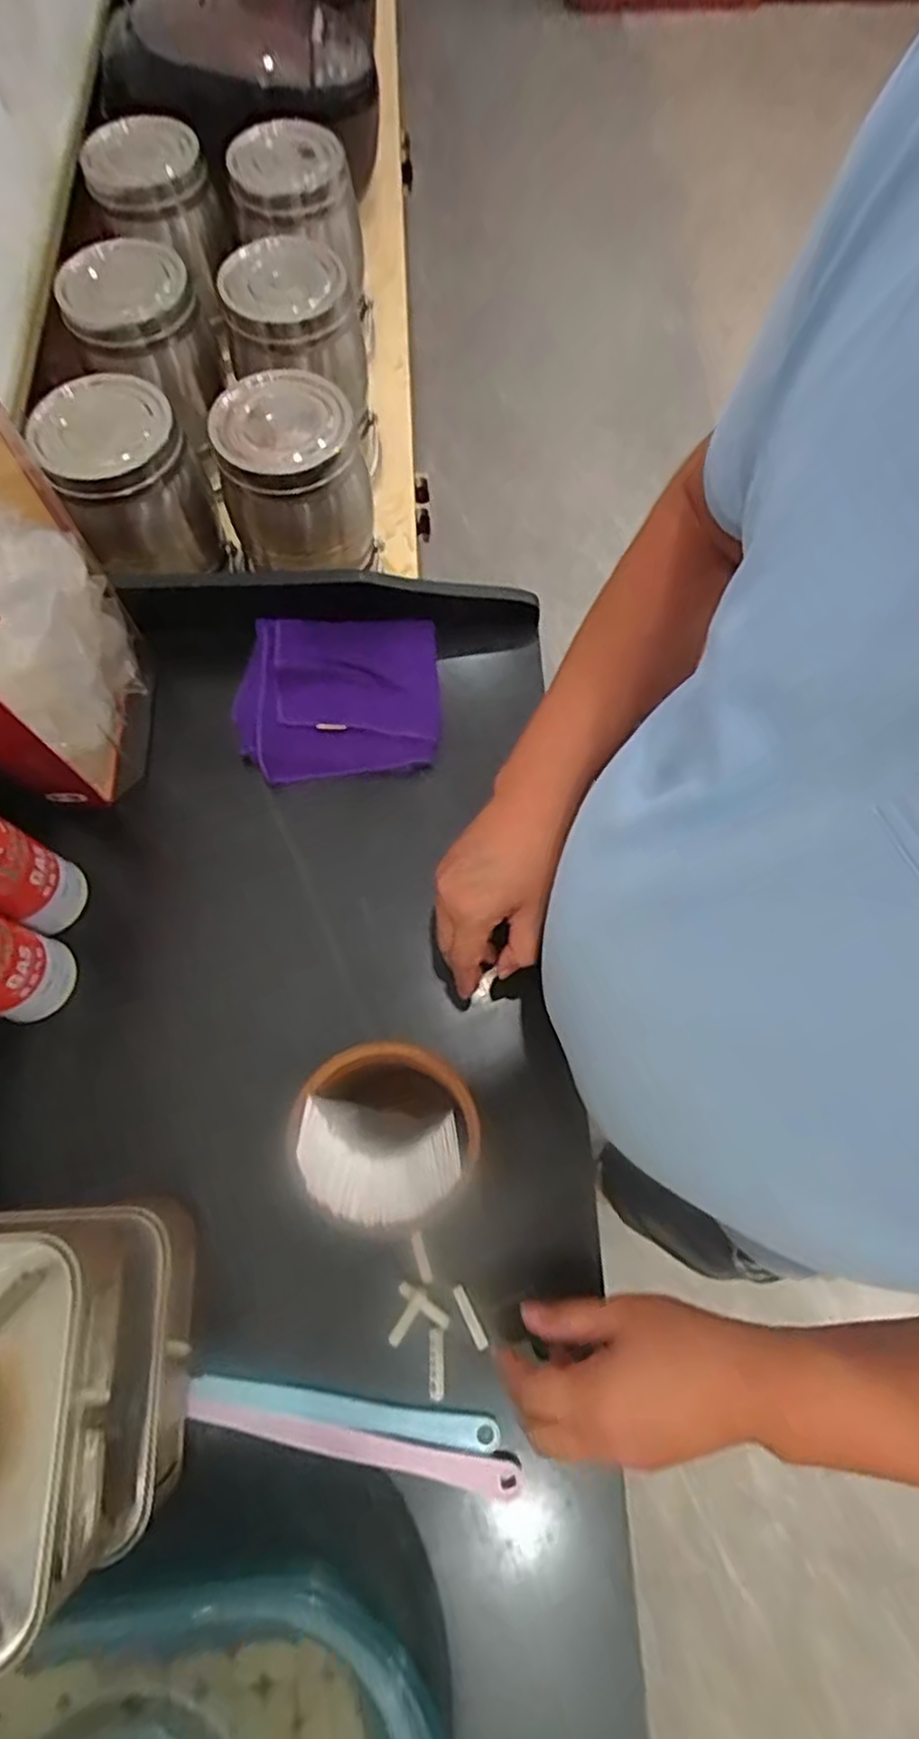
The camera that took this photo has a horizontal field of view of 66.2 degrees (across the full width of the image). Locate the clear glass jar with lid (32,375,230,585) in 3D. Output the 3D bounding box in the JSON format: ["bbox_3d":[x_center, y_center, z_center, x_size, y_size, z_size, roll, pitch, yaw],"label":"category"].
[{"bbox_3d":[-0.324,-0.380,0.699,0.122,0.149,0.127,0,70,0],"label":"clear glass jar with lid"}]

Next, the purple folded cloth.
[{"bbox_3d":[-0.107,-0.158,0.633,0.173,0.031,0.145,-6,70,-2],"label":"purple folded cloth"}]

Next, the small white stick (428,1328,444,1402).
[{"bbox_3d":[-0.016,0.333,0.476,0.010,0.007,0.040,-1,70,0],"label":"small white stick"}]

